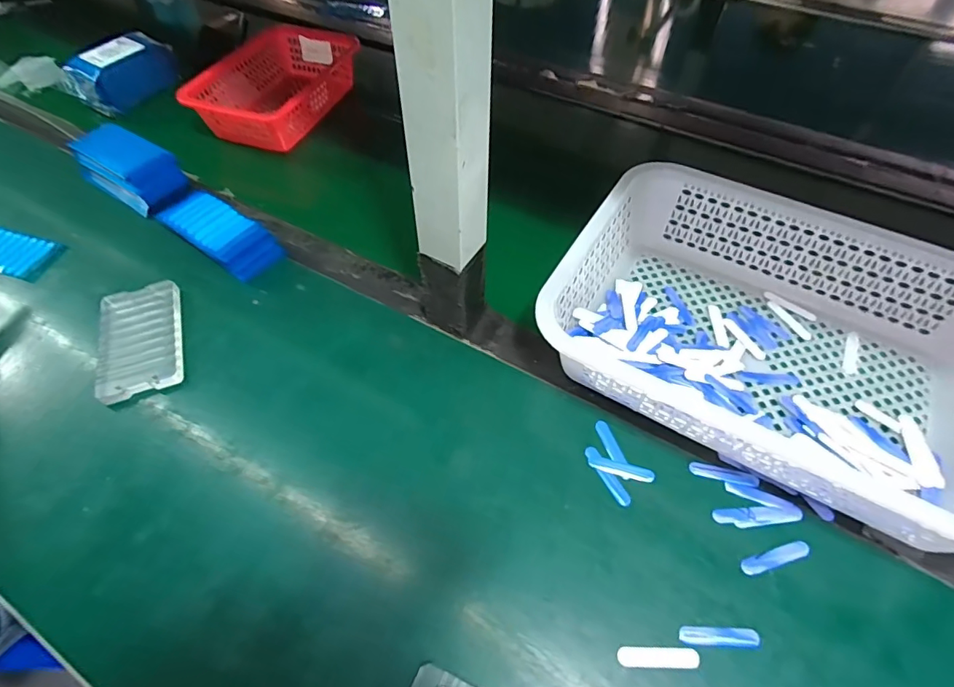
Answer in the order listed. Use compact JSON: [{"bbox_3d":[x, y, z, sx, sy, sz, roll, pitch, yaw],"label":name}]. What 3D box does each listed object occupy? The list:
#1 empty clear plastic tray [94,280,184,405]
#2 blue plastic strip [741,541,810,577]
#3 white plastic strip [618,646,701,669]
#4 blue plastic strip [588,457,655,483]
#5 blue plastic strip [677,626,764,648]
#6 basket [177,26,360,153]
[{"bbox_3d":[-0.317,-0.006,0.457,0.069,0.013,0.123,-16,57,-11],"label":"empty clear plastic tray"},{"bbox_3d":[0.213,0.153,0.346,0.052,0.004,0.012,-14,57,-10],"label":"blue plastic strip"},{"bbox_3d":[0.117,0.202,0.314,0.050,0.004,0.012,0,55,0],"label":"white plastic strip"},{"bbox_3d":[0.114,0.099,0.385,0.050,0.004,0.012,12,56,8],"label":"blue plastic strip"},{"bbox_3d":[0.160,0.192,0.319,0.050,0.004,0.011,1,55,1],"label":"blue plastic strip"},{"bbox_3d":[-0.274,-0.359,0.696,0.149,0.076,0.236,18,57,12],"label":"basket"}]

